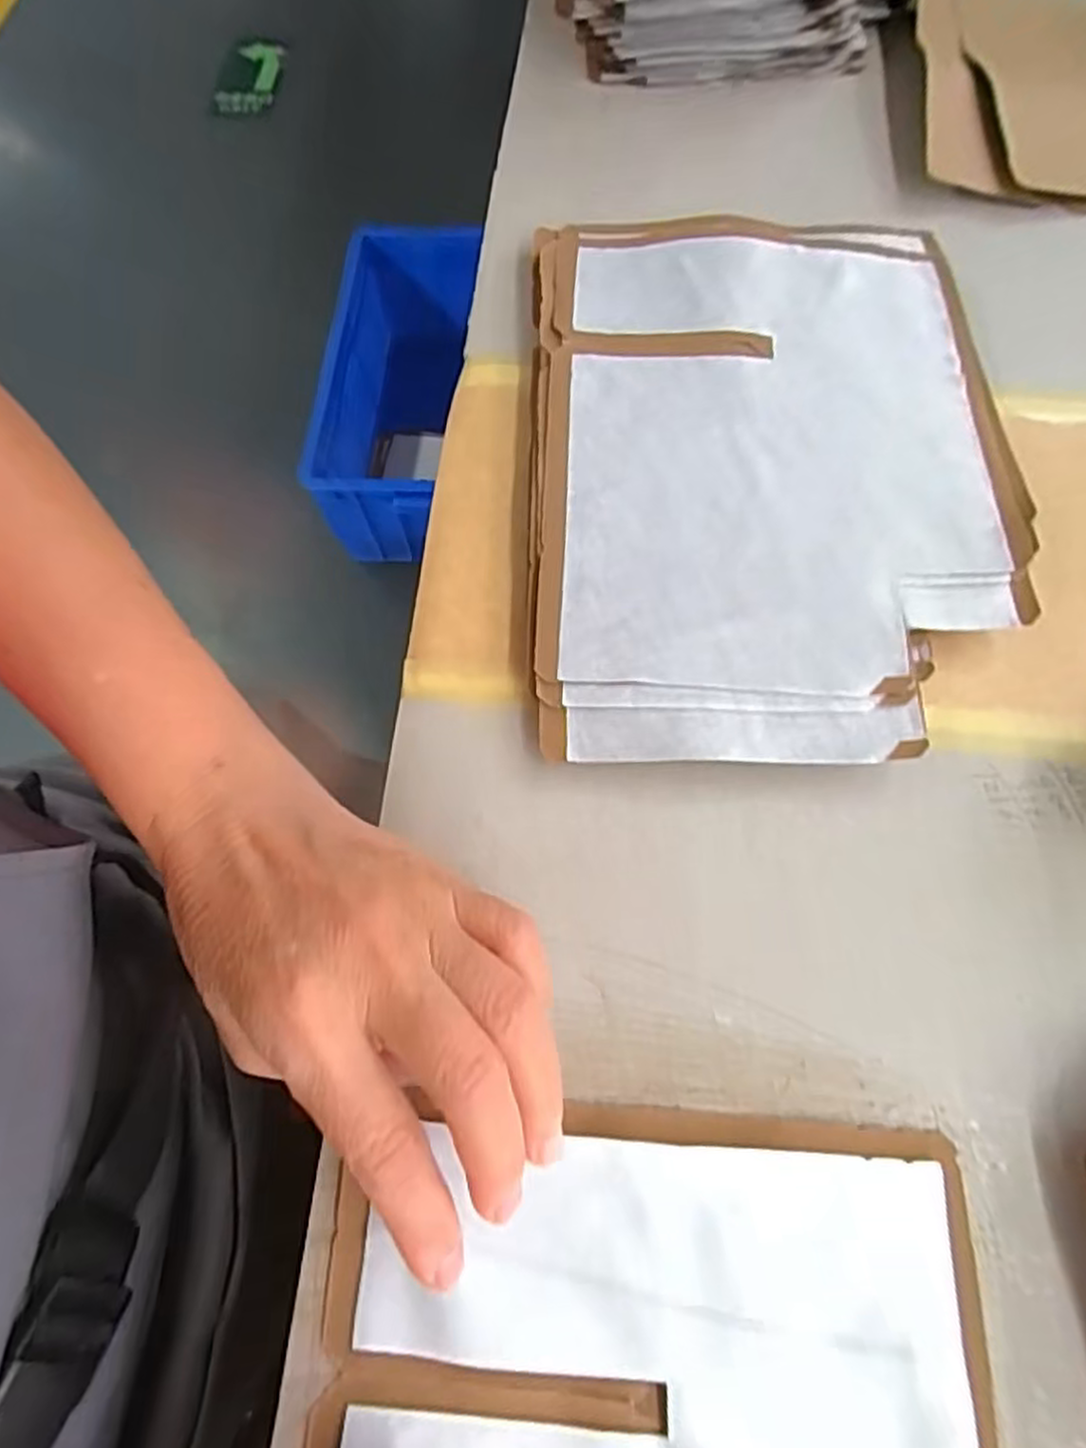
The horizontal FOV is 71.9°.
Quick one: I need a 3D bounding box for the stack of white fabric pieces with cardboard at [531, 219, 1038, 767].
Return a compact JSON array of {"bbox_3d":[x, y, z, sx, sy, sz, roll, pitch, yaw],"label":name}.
[{"bbox_3d":[0.096,-0.116,0.327,0.196,0.017,0.276,0,68,2],"label":"stack of white fabric pieces with cardboard"}]

